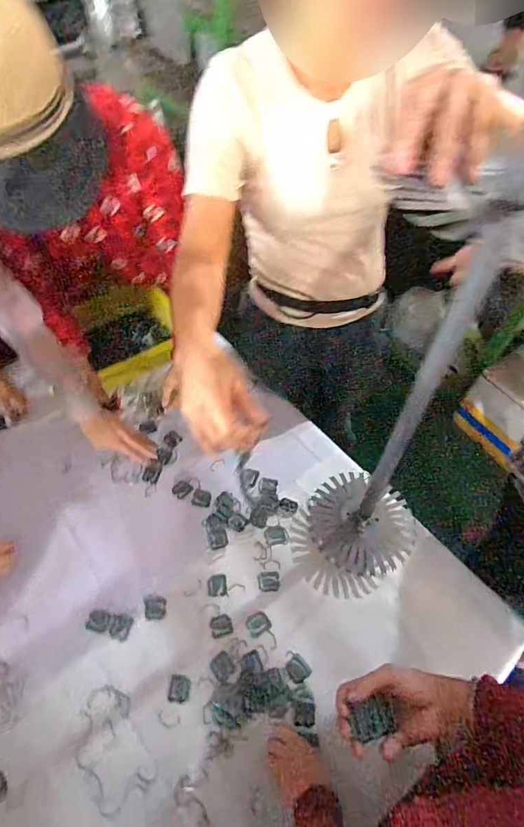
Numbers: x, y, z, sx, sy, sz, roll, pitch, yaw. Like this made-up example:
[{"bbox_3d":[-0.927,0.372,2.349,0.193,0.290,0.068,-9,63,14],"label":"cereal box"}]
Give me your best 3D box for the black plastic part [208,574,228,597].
[{"bbox_3d":[-0.084,0.325,0.789,0.034,0.004,0.038,-5,57,-3],"label":"black plastic part"}]

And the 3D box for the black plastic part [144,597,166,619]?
[{"bbox_3d":[-0.197,0.357,0.765,0.040,0.006,0.037,0,57,0],"label":"black plastic part"}]

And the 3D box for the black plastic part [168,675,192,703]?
[{"bbox_3d":[-0.140,0.467,0.707,0.036,0.004,0.037,4,57,3],"label":"black plastic part"}]

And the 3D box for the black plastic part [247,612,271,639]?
[{"bbox_3d":[-0.007,0.382,0.758,0.040,0.005,0.036,-27,61,-16],"label":"black plastic part"}]

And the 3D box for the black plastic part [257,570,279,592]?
[{"bbox_3d":[0.012,0.321,0.796,0.040,0.004,0.036,-7,57,-5],"label":"black plastic part"}]

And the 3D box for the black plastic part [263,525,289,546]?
[{"bbox_3d":[0.029,0.246,0.841,0.047,0.004,0.038,-8,58,-5],"label":"black plastic part"}]

